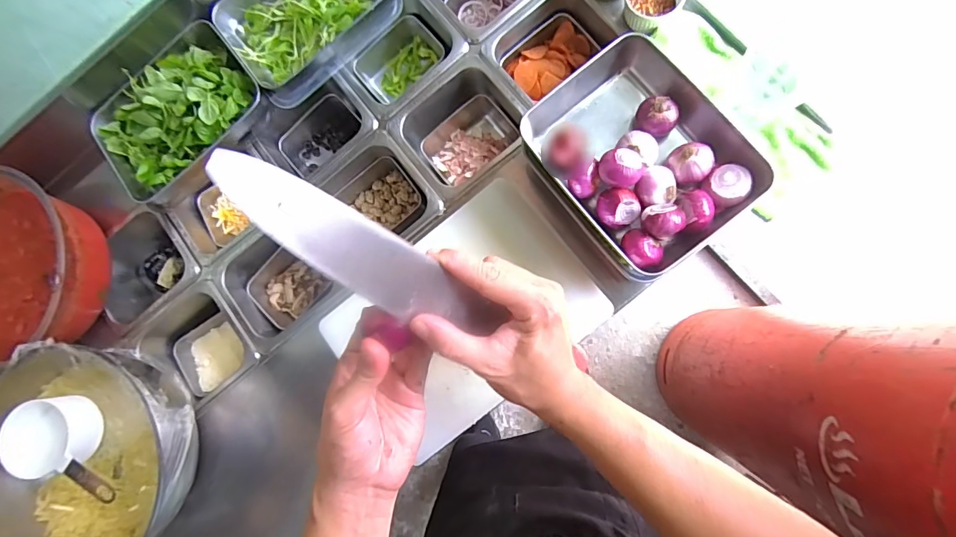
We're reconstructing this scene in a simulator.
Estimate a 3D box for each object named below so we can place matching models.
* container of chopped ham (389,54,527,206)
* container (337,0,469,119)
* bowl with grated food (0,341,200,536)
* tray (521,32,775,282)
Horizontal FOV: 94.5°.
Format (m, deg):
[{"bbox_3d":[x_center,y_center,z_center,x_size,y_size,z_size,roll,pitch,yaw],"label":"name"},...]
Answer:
[{"bbox_3d":[-0.020,-0.204,0.690,0.176,0.096,0.162,-40,81,3],"label":"container of chopped ham"},{"bbox_3d":[-0.118,-0.327,0.719,0.174,0.095,0.153,-39,81,3],"label":"container"},{"bbox_3d":[-0.530,0.259,0.591,0.289,0.139,0.292,-1,84,8],"label":"bowl with grated food"},{"bbox_3d":[0.195,-0.135,0.539,0.210,0.067,0.256,-34,81,4],"label":"tray"}]

